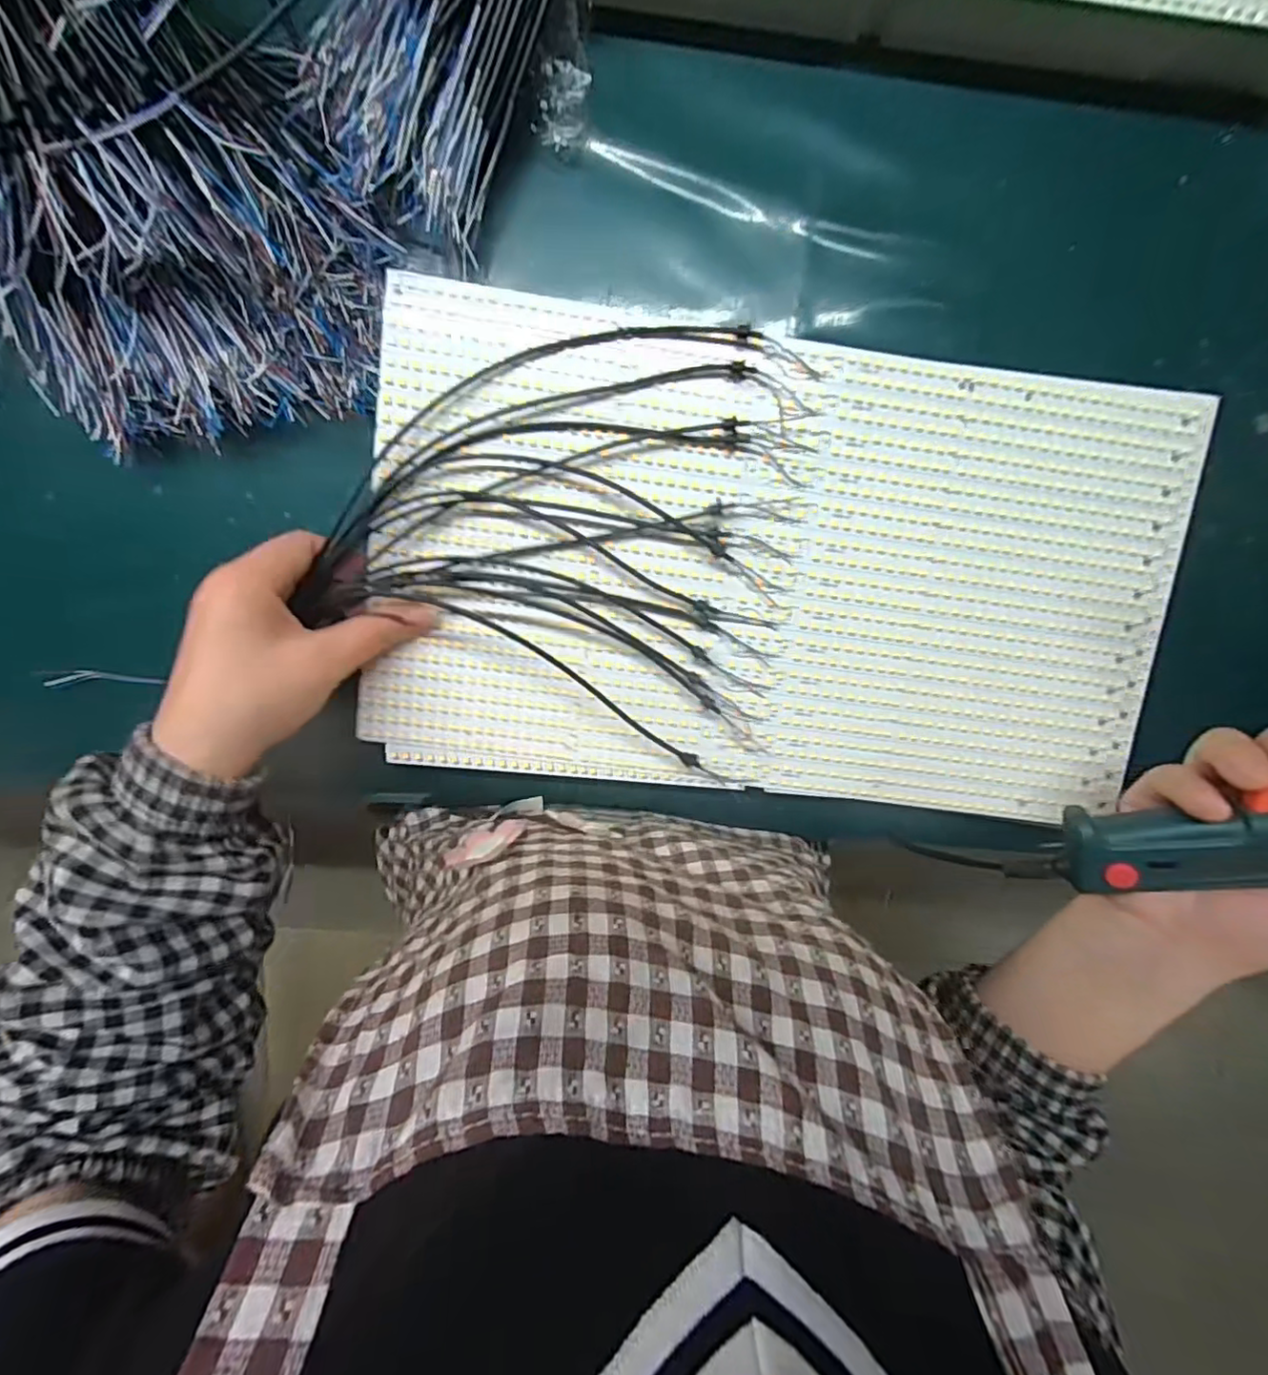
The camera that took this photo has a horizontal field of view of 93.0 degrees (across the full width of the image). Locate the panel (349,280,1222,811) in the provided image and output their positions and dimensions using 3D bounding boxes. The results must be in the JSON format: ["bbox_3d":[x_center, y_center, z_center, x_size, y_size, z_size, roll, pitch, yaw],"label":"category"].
[{"bbox_3d":[0.078,-0.058,0.325,0.419,0.022,0.236,6,97,-4],"label":"panel"}]

